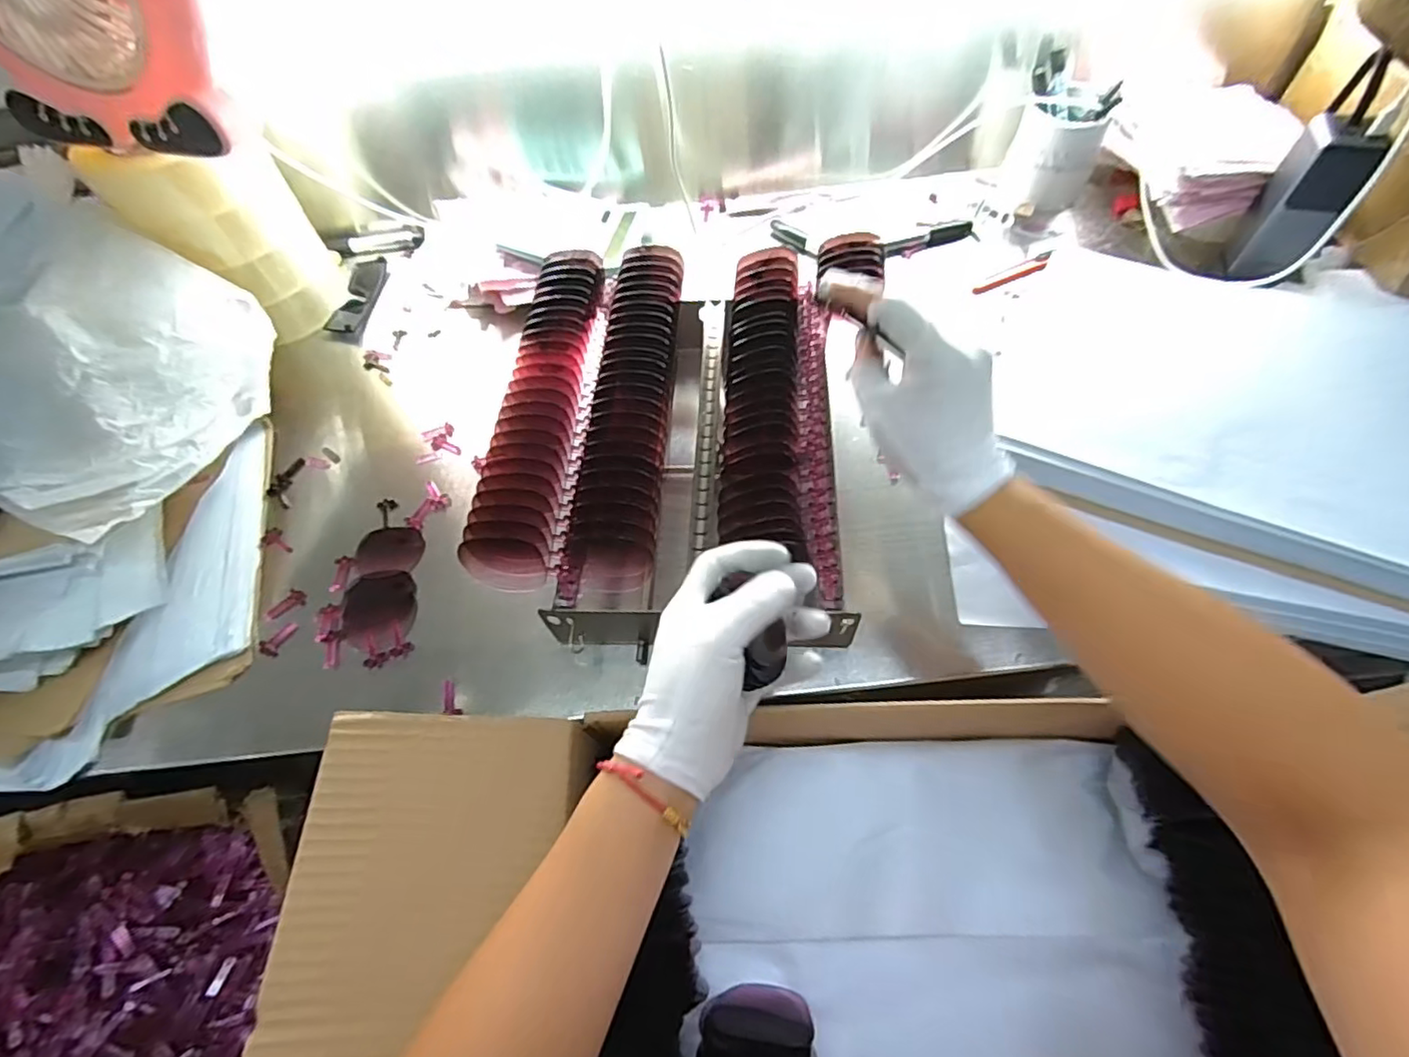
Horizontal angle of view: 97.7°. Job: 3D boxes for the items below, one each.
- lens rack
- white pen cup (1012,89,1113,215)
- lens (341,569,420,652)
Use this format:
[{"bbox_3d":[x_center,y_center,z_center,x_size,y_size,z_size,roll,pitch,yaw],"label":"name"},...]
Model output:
[{"bbox_3d":[-0.018,-0.079,0.461,0.257,0.072,0.324,4,59,6],"label":"lens rack"},{"bbox_3d":[0.383,-0.408,0.669,0.087,0.091,0.080,-2,58,2],"label":"white pen cup"},{"bbox_3d":[-0.253,0.062,0.478,0.055,0.014,0.076,-7,58,-1],"label":"lens"}]

